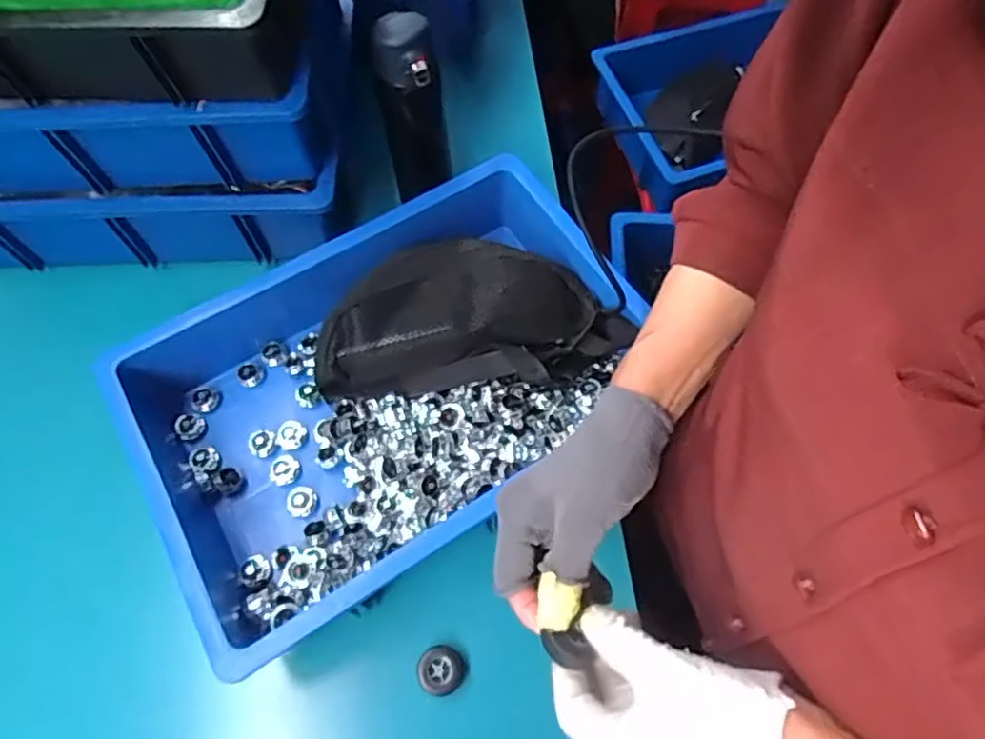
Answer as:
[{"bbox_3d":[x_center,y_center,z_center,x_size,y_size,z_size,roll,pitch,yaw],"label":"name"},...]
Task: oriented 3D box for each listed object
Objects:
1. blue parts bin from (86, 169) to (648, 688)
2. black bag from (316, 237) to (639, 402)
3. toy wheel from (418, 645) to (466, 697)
[{"bbox_3d":[-0.089,0.022,0.598,0.426,0.101,0.300,-30,67,-13],"label":"blue parts bin"},{"bbox_3d":[-0.017,-0.057,0.614,0.287,0.065,0.155,1,64,1],"label":"black bag"},{"bbox_3d":[-0.042,0.250,0.534,0.038,0.014,0.038,0,64,0],"label":"toy wheel"}]

